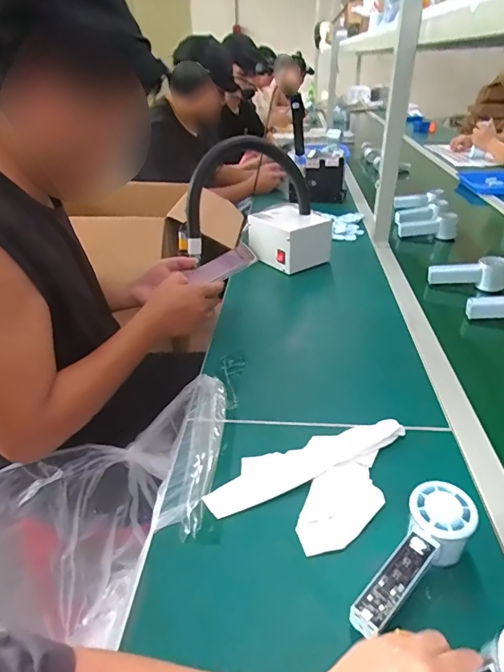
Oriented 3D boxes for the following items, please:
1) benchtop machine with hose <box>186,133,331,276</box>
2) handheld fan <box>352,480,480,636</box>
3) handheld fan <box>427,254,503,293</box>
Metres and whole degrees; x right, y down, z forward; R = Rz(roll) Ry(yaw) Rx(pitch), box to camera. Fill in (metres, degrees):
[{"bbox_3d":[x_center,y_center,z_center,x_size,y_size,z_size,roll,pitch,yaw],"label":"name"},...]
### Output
[{"bbox_3d":[0.012,-0.282,0.992,0.342,0.267,0.145,-13,33,-18],"label":"benchtop machine with hose"},{"bbox_3d":[0.147,0.209,0.418,0.159,0.054,0.054,-37,48,-24],"label":"handheld fan"},{"bbox_3d":[0.455,-0.138,0.953,0.153,0.065,0.039,9,33,16],"label":"handheld fan"}]

